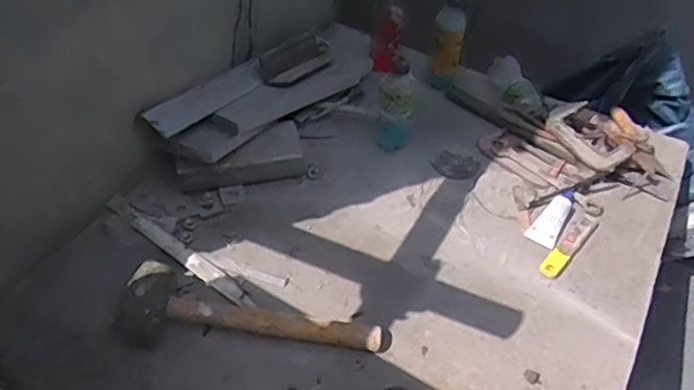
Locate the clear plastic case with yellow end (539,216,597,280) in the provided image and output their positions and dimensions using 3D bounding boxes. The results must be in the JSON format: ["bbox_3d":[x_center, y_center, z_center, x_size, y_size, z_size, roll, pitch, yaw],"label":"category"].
[{"bbox_3d":[0.334,0.074,0.921,0.032,0.013,0.139,34,53,24],"label":"clear plastic case with yellow end"}]

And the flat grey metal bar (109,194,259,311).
[{"bbox_3d":[-0.241,0.076,0.871,0.277,0.010,0.029,31,52,22],"label":"flat grey metal bar"}]

